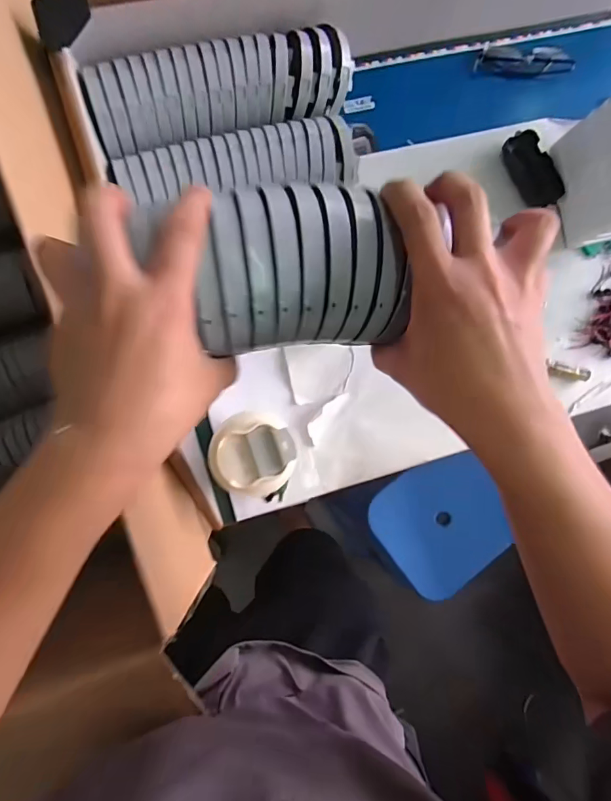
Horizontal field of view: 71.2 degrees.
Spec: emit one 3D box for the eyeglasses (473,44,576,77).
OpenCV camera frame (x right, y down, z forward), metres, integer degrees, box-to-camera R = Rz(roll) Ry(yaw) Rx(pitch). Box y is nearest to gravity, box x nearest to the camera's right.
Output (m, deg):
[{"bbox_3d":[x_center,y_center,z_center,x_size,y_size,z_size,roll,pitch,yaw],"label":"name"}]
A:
[{"bbox_3d":[0.323,-0.505,0.631,0.139,0.024,0.033,-1,90,-7],"label":"eyeglasses"}]

